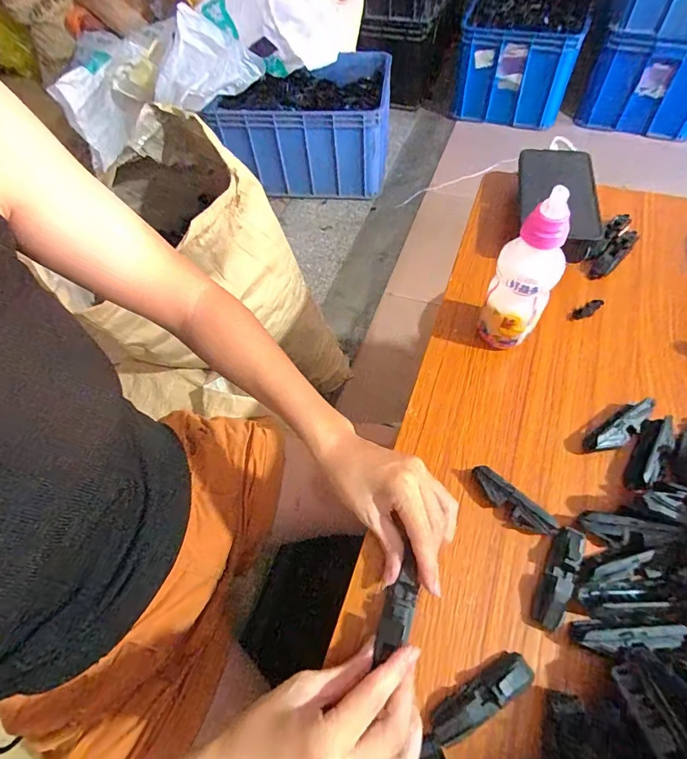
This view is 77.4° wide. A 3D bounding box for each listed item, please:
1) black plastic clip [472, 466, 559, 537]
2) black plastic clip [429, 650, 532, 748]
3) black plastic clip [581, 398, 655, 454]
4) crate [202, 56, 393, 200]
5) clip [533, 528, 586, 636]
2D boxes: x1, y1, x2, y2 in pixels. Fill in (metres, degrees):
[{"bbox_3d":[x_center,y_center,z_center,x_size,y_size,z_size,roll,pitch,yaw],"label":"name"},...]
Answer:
[{"bbox_3d":[0.132,0.097,0.337,0.071,0.016,0.019,39,69,24],"label":"black plastic clip"},{"bbox_3d":[0.088,0.204,0.275,0.075,0.019,0.019,-26,60,-11],"label":"black plastic clip"},{"bbox_3d":[0.236,0.039,0.364,0.067,0.024,0.022,-33,62,-15],"label":"black plastic clip"},{"bbox_3d":[-0.110,-0.911,1.561,0.557,0.308,0.391,6,59,9],"label":"crate"},{"bbox_3d":[0.156,0.143,0.311,0.019,0.020,0.072,25,64,19],"label":"clip"}]

